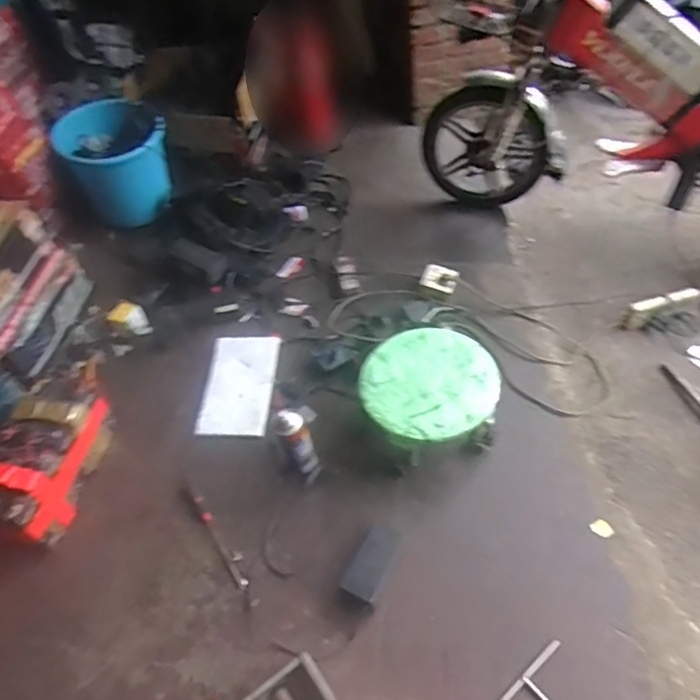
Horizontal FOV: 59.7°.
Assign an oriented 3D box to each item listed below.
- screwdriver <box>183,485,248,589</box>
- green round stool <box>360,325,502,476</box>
[{"bbox_3d":[-0.320,0.419,1.414,0.029,0.031,0.312,-32,56,-18],"label":"screwdriver"},{"bbox_3d":[0.181,0.100,1.431,0.283,0.166,0.297,-4,52,5],"label":"green round stool"}]

